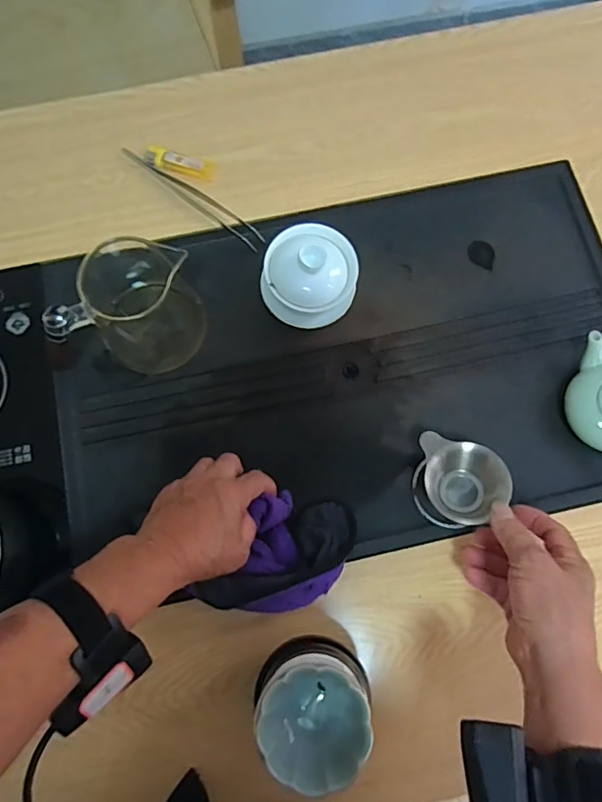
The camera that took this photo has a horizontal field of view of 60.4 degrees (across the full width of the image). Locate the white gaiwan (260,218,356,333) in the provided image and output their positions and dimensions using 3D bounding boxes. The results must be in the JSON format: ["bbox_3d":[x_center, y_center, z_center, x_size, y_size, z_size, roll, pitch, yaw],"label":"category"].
[{"bbox_3d":[0.008,-0.125,0.519,0.091,0.080,0.089,0,77,0],"label":"white gaiwan"}]

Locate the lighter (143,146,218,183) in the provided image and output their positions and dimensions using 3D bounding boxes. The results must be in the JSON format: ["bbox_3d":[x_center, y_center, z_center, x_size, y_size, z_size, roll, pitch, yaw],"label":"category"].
[{"bbox_3d":[-0.134,-0.264,0.575,0.082,0.008,0.024,15,78,3],"label":"lighter"}]

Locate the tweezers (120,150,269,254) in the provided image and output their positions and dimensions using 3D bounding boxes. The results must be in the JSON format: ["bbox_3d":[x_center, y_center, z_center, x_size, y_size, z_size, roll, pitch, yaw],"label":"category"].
[{"bbox_3d":[-0.116,-0.226,0.566,0.190,0.008,0.022,39,80,8],"label":"tweezers"}]

